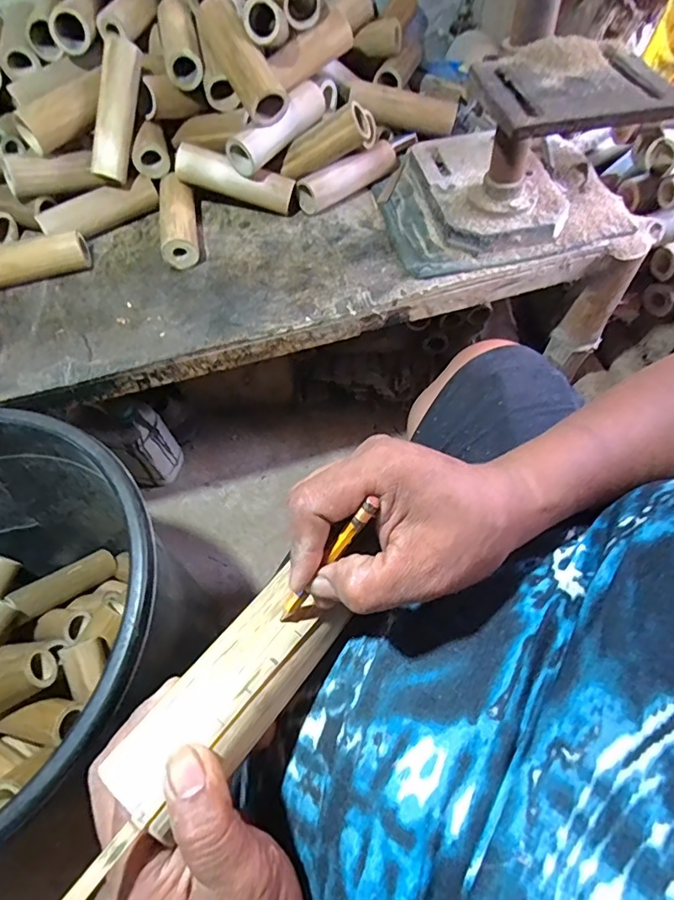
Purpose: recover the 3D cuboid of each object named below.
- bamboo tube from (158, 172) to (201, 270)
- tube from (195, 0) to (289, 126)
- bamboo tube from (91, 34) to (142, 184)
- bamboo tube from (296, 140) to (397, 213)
[{"bbox_3d":[-0.243,-0.352,0.767,0.051,0.054,0.166,-12,59,-3],"label":"bamboo tube"},{"bbox_3d":[-0.138,-0.556,0.706,0.060,0.051,0.188,-31,85,-14],"label":"tube"},{"bbox_3d":[-0.325,-0.495,0.729,0.044,0.044,0.184,17,104,13],"label":"bamboo tube"},{"bbox_3d":[0.018,-0.448,0.806,0.178,0.052,0.051,-35,63,-16],"label":"bamboo tube"}]

